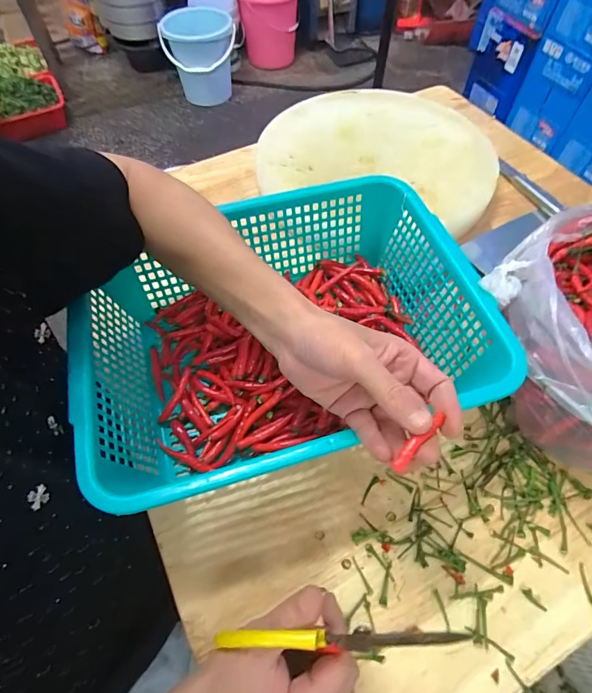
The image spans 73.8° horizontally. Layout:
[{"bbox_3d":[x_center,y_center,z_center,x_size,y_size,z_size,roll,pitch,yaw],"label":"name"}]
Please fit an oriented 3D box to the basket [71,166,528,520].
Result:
[{"bbox_3d":[-0.014,-0.015,0.424,0.378,0.112,0.291,-15,61,-8],"label":"basket"}]

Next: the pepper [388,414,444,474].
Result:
[{"bbox_3d":[0.080,0.062,0.257,0.048,0.009,0.010,-40,67,-16],"label":"pepper"}]

